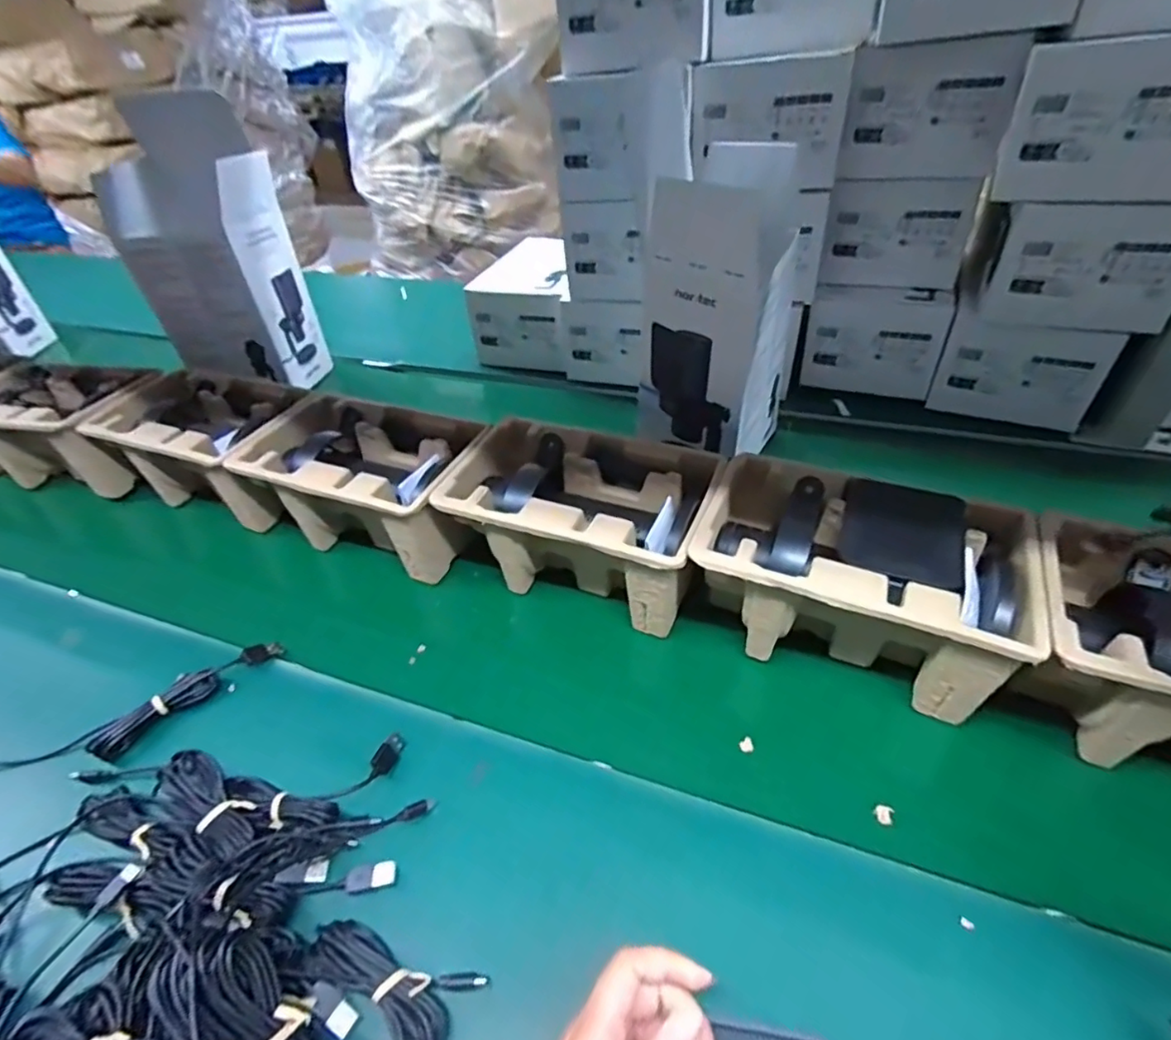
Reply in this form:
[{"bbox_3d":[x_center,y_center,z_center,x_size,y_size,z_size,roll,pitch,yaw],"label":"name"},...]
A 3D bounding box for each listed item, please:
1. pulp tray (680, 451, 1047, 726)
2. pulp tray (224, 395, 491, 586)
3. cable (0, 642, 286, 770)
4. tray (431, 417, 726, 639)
[{"bbox_3d":[0.201,0.050,0.457,0.230,0.114,0.137,14,41,23],"label":"pulp tray"},{"bbox_3d":[-0.216,-0.032,0.594,0.223,0.110,0.134,11,40,19],"label":"pulp tray"},{"bbox_3d":[-0.376,0.159,0.455,0.258,0.024,0.055,-18,40,-17],"label":"cable"},{"bbox_3d":[-0.004,0.003,0.530,0.221,0.109,0.140,13,41,21],"label":"tray"}]

